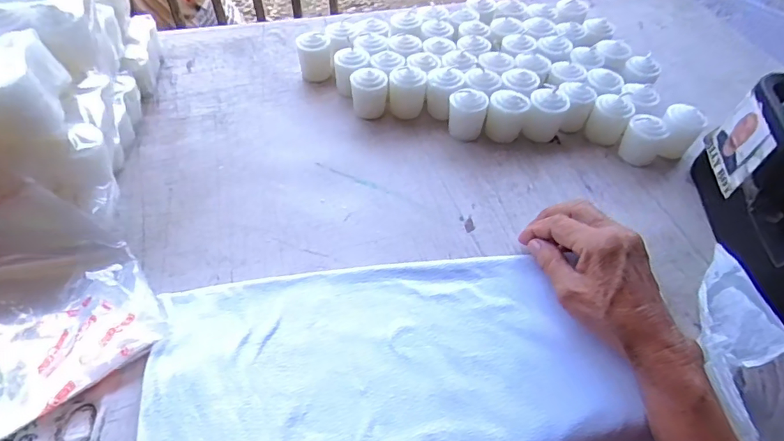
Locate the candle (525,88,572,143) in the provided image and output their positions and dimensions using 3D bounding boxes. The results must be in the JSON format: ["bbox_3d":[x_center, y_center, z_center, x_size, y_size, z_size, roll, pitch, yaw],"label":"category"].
[{"bbox_3d":[0.160,-0.108,0.490,0.036,0.053,0.032,18,52,14],"label":"candle"}]

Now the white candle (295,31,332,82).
[{"bbox_3d":[-0.088,-0.187,0.539,0.037,0.043,0.034,-8,50,-8],"label":"white candle"}]

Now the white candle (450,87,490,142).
[{"bbox_3d":[0.077,-0.107,0.481,0.037,0.046,0.032,6,50,5],"label":"white candle"}]

